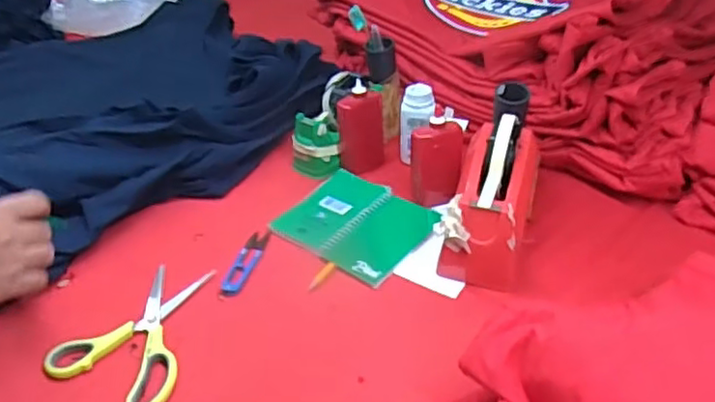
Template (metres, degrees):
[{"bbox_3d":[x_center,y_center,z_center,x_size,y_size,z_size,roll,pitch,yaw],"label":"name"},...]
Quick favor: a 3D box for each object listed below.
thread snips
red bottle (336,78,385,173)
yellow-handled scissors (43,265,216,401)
[{"bbox_3d":[-0.118,0.064,0.695,0.023,0.007,0.094,10,35,11],"label":"thread snips"},{"bbox_3d":[0.005,-0.090,0.811,0.056,0.111,0.027,3,34,2],"label":"red bottle"},{"bbox_3d":[-0.192,0.121,0.623,0.125,0.009,0.166,17,37,22],"label":"yellow-handled scissors"}]

